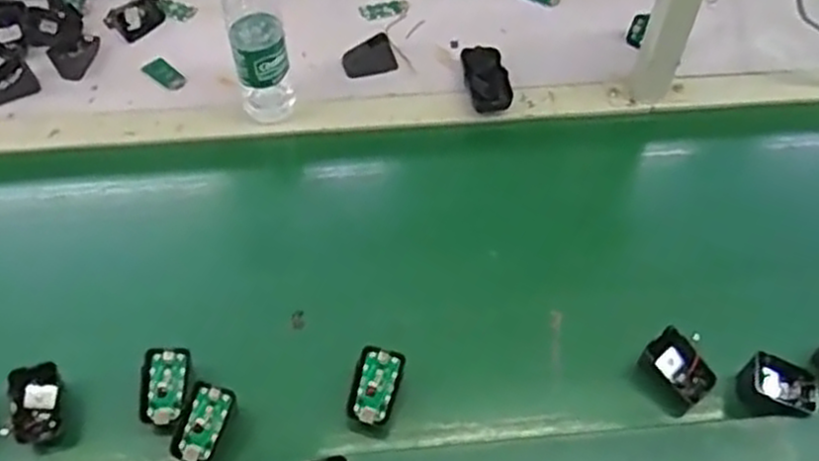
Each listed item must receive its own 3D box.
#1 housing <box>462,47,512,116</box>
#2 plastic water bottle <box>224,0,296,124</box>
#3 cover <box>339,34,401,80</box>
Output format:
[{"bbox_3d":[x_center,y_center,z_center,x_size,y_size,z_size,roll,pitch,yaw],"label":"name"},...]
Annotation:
[{"bbox_3d":[0.098,-0.187,0.946,0.053,0.029,0.096,-5,54,-5],"label":"housing"},{"bbox_3d":[-0.168,-0.214,0.837,0.063,0.226,0.055,-12,55,-10],"label":"plastic water bottle"},{"bbox_3d":[-0.054,-0.222,0.978,0.070,0.048,0.014,-19,17,10],"label":"cover"}]

